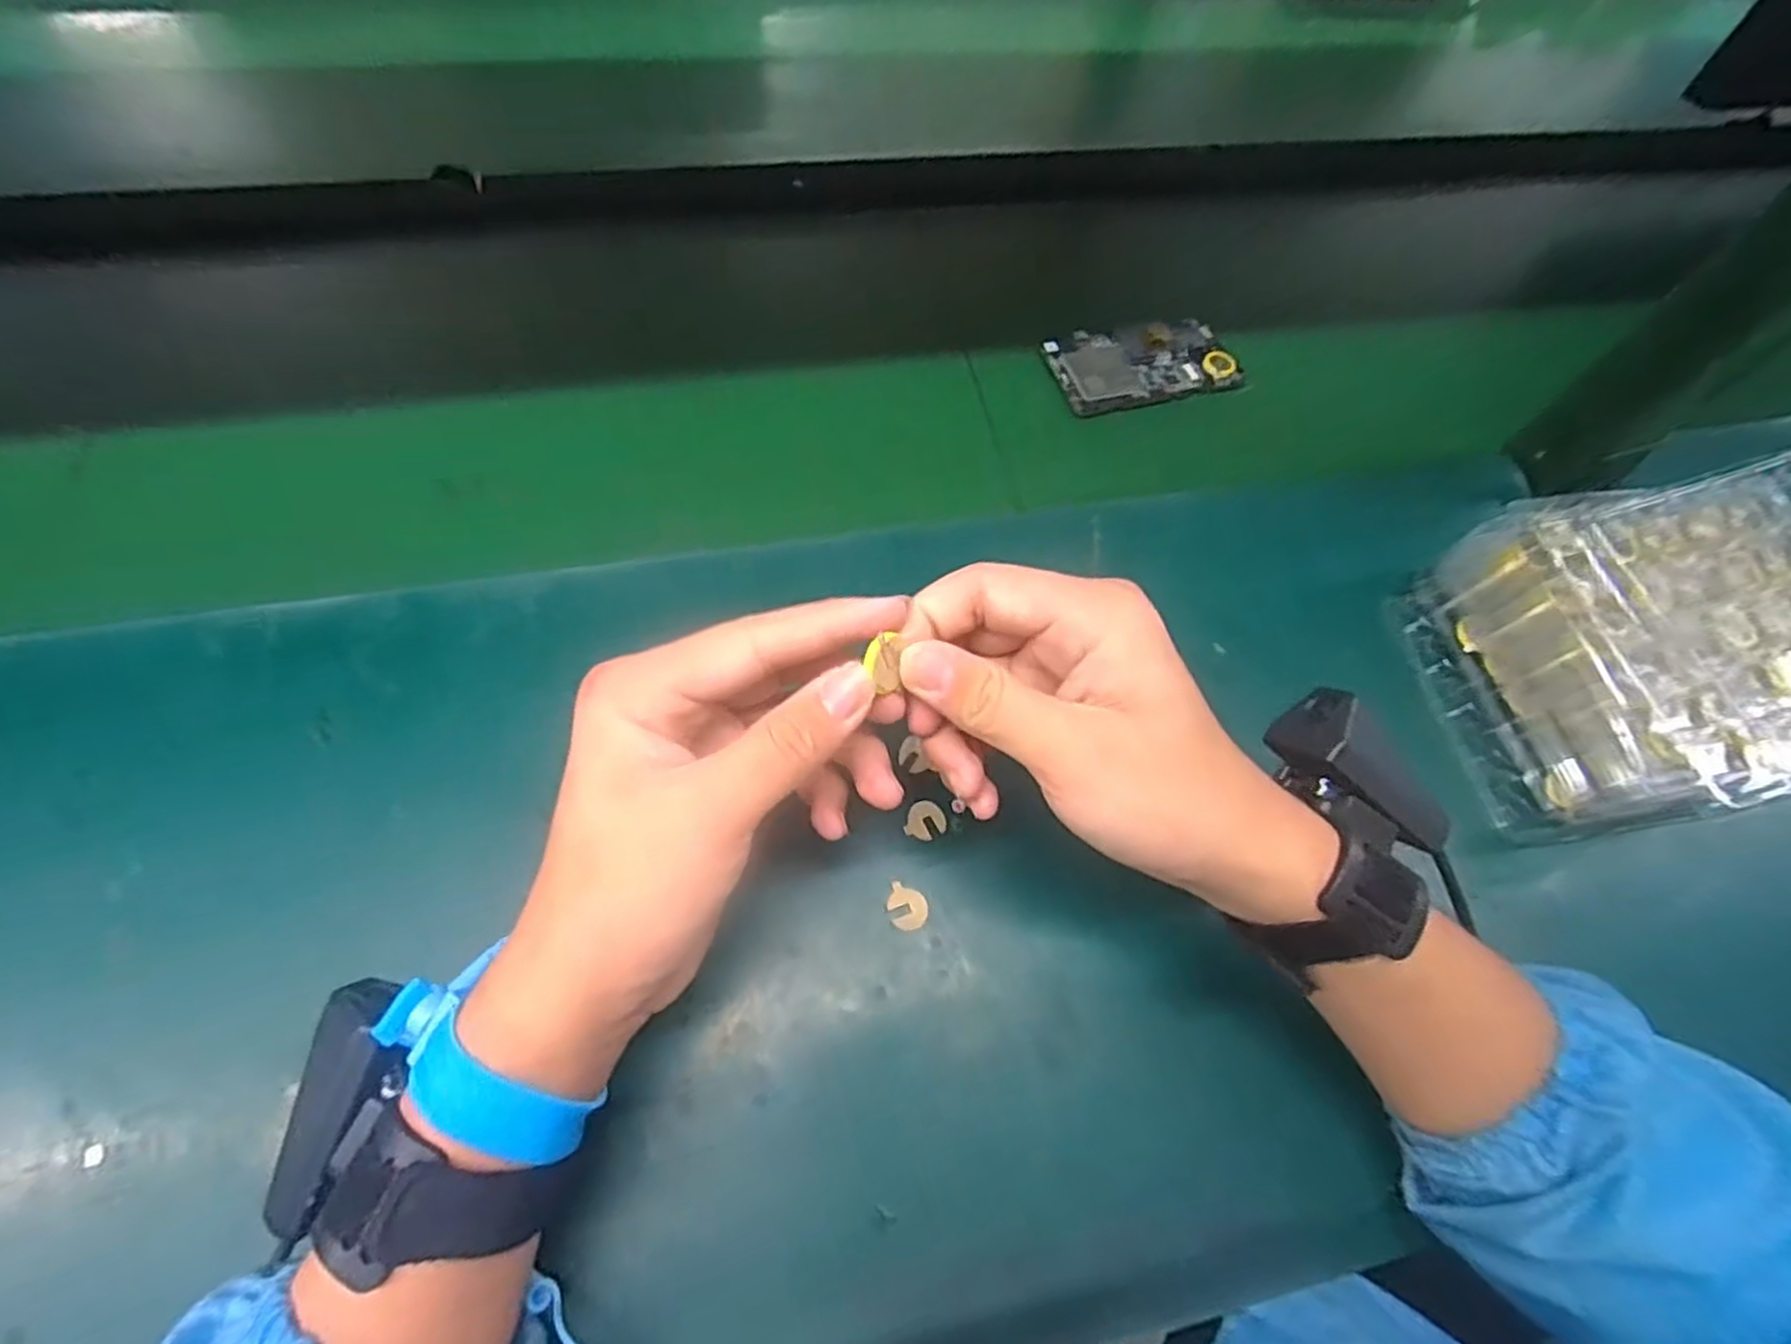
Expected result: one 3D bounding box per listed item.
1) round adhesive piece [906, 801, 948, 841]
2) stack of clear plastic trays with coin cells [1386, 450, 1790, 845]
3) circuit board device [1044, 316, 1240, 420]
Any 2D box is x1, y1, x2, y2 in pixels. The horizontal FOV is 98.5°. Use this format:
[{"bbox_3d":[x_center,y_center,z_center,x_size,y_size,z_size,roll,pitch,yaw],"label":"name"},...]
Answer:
[{"bbox_3d":[0.013,0.067,0.349,0.019,0.004,0.017,-15,74,-5],"label":"round adhesive piece"},{"bbox_3d":[0.392,-0.014,0.383,0.214,0.073,0.167,-11,65,-10],"label":"stack of clear plastic trays with coin cells"},{"bbox_3d":[0.163,-0.206,0.510,0.122,0.012,0.069,-14,65,-13],"label":"circuit board device"}]

